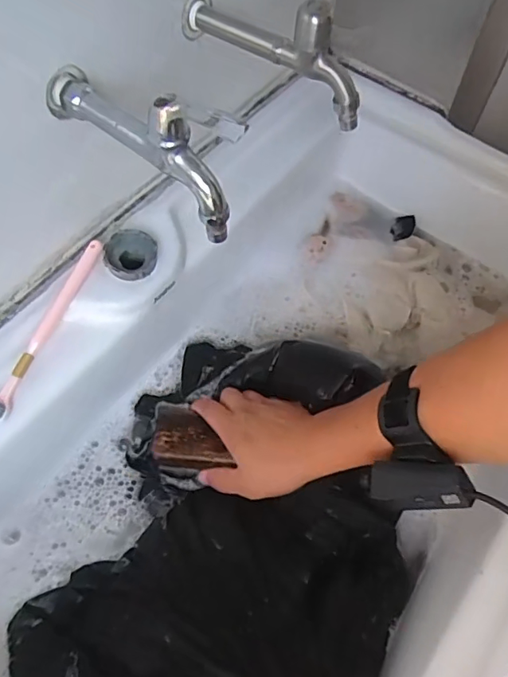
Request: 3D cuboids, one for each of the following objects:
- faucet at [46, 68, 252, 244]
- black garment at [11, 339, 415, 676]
[{"bbox_3d":[-0.082,-0.149,0.377,0.167,0.093,0.032,34,65,16],"label":"faucet"},{"bbox_3d":[-0.018,0.192,0.470,0.298,0.087,0.435,24,63,12],"label":"black garment"}]

